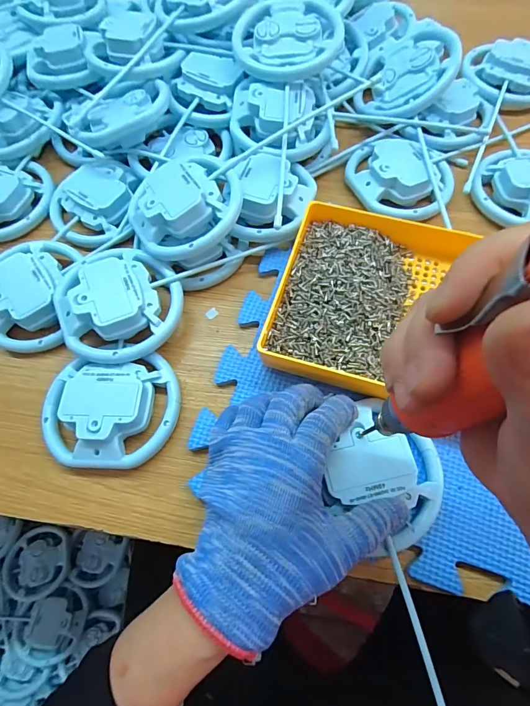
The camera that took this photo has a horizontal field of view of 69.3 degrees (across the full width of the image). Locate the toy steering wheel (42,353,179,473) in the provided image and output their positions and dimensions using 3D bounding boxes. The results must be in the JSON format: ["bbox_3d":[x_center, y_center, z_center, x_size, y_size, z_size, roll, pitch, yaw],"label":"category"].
[{"bbox_3d":[-0.118,0.044,0.295,0.102,0.036,0.087,-6,67,0],"label":"toy steering wheel"}]

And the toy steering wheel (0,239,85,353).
[{"bbox_3d":[-0.216,-0.048,0.332,0.098,0.037,0.122,13,69,8],"label":"toy steering wheel"}]

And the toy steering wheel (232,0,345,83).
[{"bbox_3d":[0.022,-0.300,0.369,0.098,0.027,0.098,-1,85,6],"label":"toy steering wheel"}]

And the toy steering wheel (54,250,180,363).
[{"bbox_3d":[-0.122,-0.047,0.322,0.099,0.041,0.112,-24,69,-7],"label":"toy steering wheel"}]

